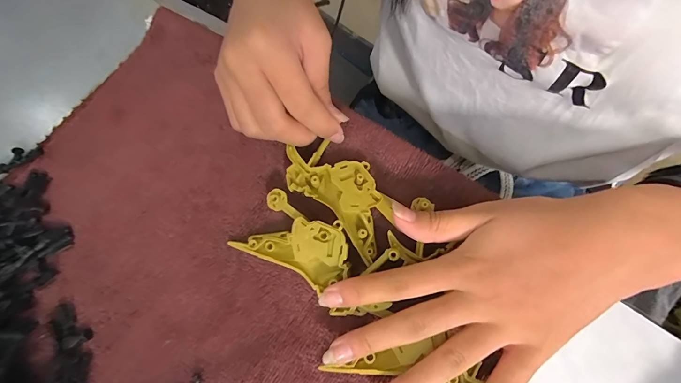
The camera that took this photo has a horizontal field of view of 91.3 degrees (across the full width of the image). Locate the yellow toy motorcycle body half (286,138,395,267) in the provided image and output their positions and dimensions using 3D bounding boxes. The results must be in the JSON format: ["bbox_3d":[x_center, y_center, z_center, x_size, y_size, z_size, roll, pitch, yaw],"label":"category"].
[{"bbox_3d":[0.002,0.000,0.225,0.086,0.009,0.046,42,78,12],"label":"yellow toy motorcycle body half"}]

